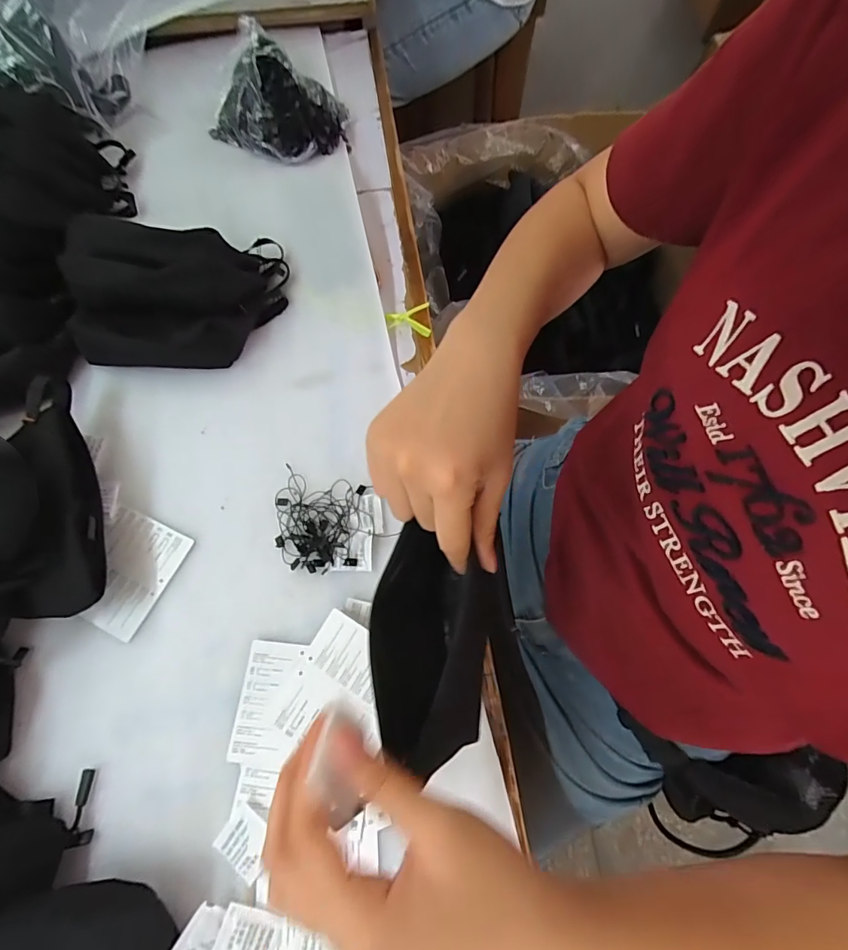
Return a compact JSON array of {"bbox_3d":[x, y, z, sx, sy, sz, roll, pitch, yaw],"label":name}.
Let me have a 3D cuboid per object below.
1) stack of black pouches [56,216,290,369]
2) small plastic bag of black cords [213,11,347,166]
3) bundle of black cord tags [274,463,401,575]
[{"bbox_3d":[-0.254,-0.183,0.457,0.208,0.080,0.131,-10,70,-3],"label":"stack of black pouches"},{"bbox_3d":[-0.181,-0.459,0.557,0.163,0.065,0.125,29,73,11],"label":"small plastic bag of black cords"},{"bbox_3d":[-0.090,0.045,0.417,0.105,0.008,0.086,8,70,3],"label":"bundle of black cord tags"}]

